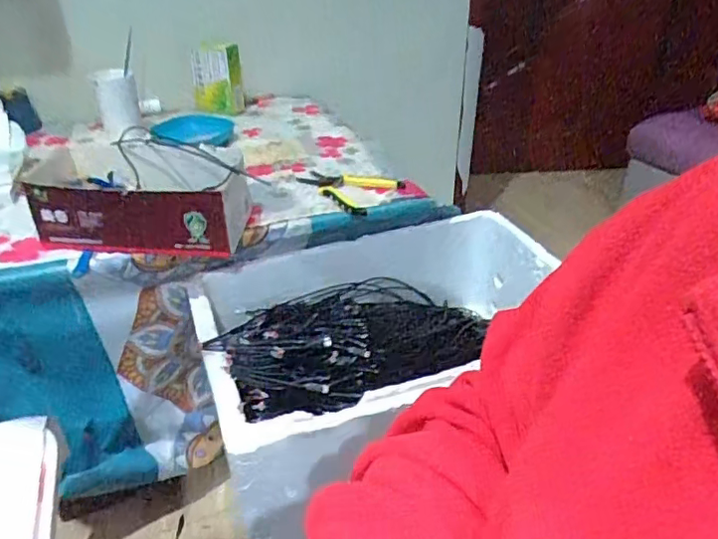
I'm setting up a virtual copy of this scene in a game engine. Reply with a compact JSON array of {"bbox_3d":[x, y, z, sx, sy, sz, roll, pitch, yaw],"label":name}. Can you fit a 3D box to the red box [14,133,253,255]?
[{"bbox_3d":[-0.292,-0.098,0.742,0.271,0.114,0.131,5,33,7],"label":"red box"}]

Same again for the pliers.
[{"bbox_3d":[-0.017,-0.132,0.897,0.137,0.029,0.120,27,41,35],"label":"pliers"}]

